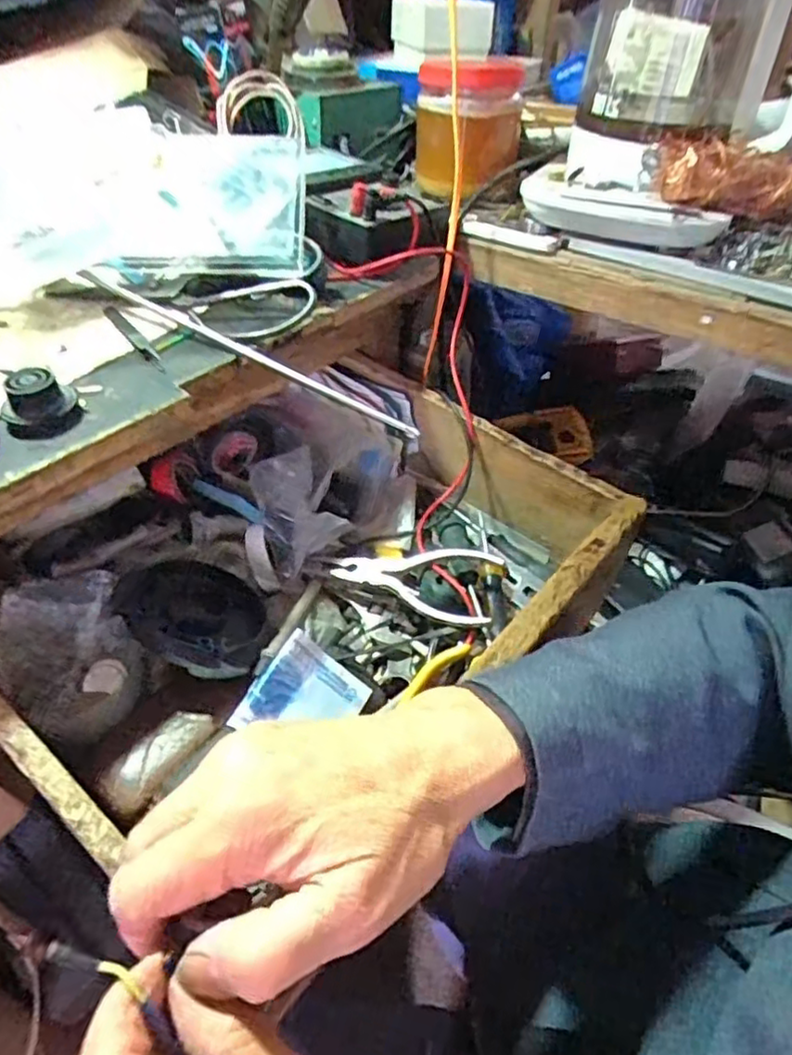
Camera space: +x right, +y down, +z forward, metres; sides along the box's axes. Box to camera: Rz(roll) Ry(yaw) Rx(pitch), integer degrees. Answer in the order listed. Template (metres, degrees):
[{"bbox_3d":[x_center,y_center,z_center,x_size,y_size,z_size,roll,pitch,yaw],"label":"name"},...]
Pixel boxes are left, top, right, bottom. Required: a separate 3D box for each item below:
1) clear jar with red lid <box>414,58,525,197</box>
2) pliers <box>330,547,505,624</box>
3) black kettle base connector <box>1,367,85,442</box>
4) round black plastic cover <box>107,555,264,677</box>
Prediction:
[{"bbox_3d":[0.066,-0.354,0.595,0.096,0.103,0.079,3,42,0],"label":"clear jar with red lid"},{"bbox_3d":[0.013,0.034,0.496,0.121,0.012,0.057,11,65,19],"label":"pliers"},{"bbox_3d":[-0.198,-0.069,0.372,0.039,0.026,0.039,-20,47,-23],"label":"black kettle base connector"},{"bbox_3d":[-0.137,0.056,0.449,0.095,0.014,0.095,17,34,-12],"label":"round black plastic cover"}]

